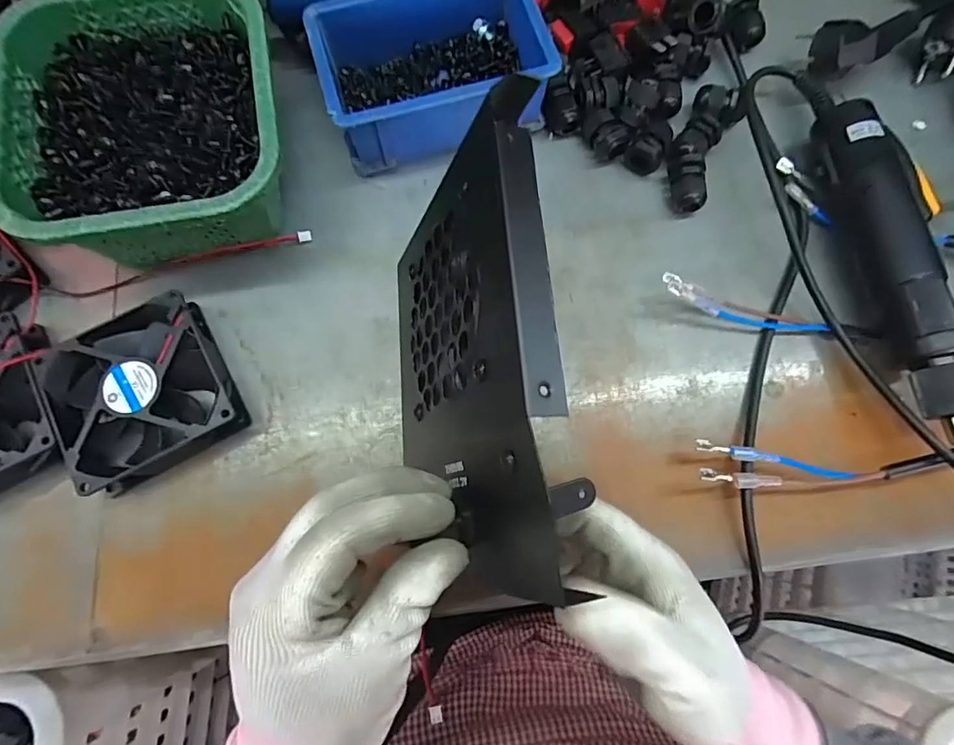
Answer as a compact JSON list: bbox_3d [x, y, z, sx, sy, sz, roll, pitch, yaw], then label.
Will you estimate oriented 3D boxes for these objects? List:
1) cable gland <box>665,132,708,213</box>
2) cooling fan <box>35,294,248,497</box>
[{"bbox_3d":[0.142,-0.136,0.354,0.022,0.025,0.052,3,75,1],"label":"cable gland"},{"bbox_3d":[-0.203,0.013,0.310,0.099,0.032,0.091,-27,76,-7],"label":"cooling fan"}]

